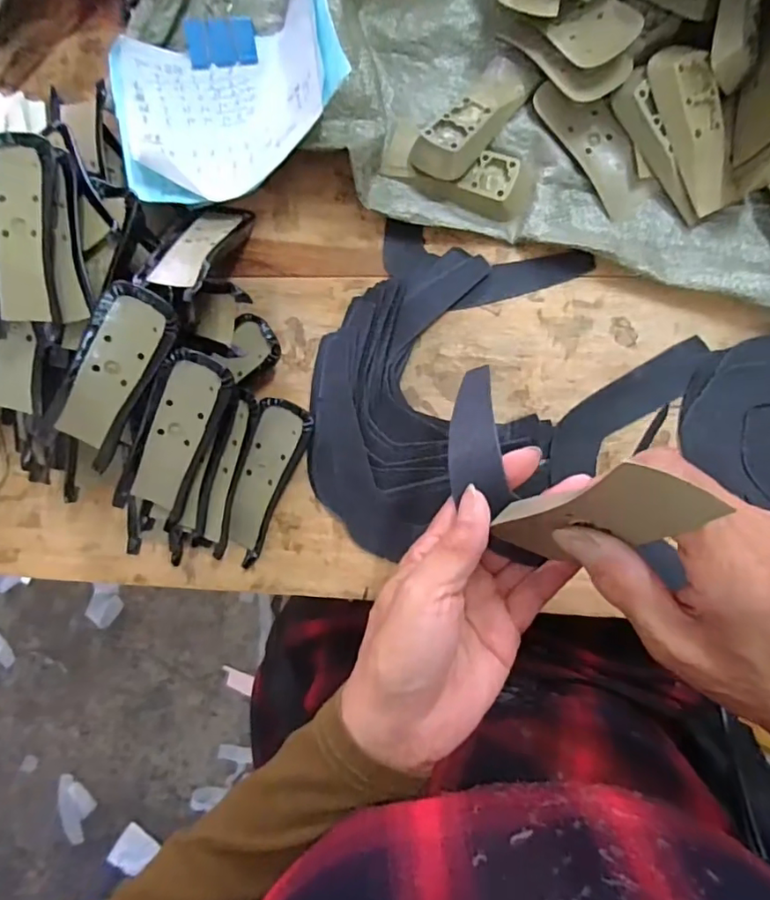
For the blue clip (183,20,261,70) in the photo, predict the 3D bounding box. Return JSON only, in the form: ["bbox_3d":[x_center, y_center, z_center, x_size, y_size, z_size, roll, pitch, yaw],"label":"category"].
[{"bbox_3d":[-0.125,-0.310,0.415,0.052,0.018,0.030,1,86,6],"label":"blue clip"}]

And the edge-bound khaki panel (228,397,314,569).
[{"bbox_3d":[-0.085,0.022,0.382,0.037,0.013,0.115,18,89,8],"label":"edge-bound khaki panel"}]

